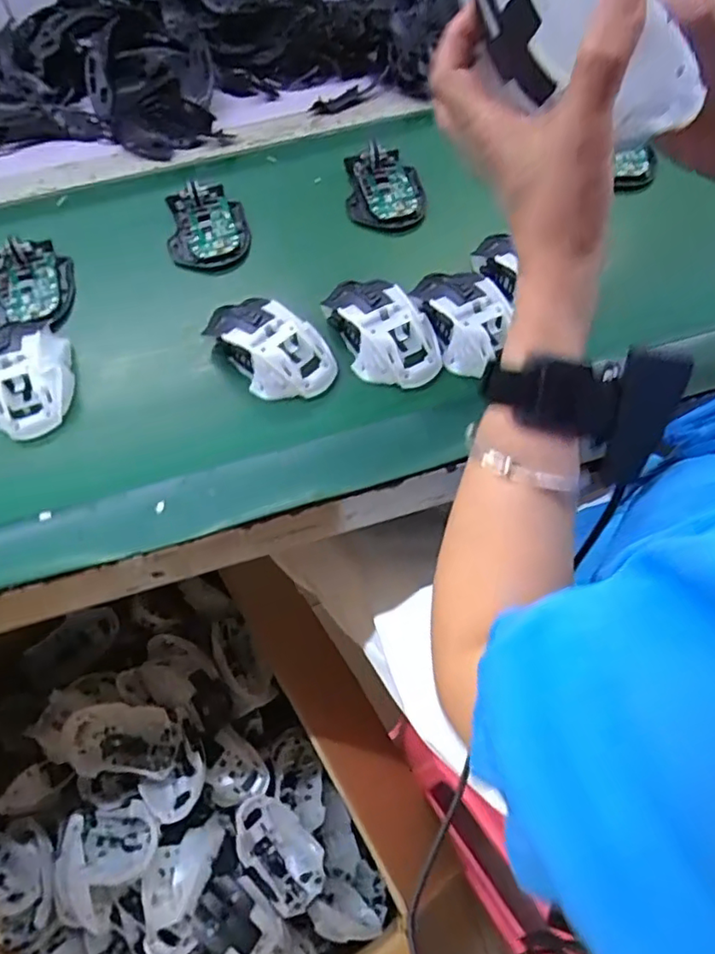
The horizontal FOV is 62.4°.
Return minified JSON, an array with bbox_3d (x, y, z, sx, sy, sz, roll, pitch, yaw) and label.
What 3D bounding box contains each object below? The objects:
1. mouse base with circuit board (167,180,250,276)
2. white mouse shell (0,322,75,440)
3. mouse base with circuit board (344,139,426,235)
[{"bbox_3d":[-0.141,-0.233,0.557,0.074,0.031,0.105,-16,60,-7],"label":"mouse base with circuit board"},{"bbox_3d":[-0.260,-0.085,0.457,0.067,0.035,0.120,-17,60,-7],"label":"white mouse shell"},{"bbox_3d":[0.026,-0.278,0.567,0.072,0.025,0.097,0,59,2],"label":"mouse base with circuit board"}]

